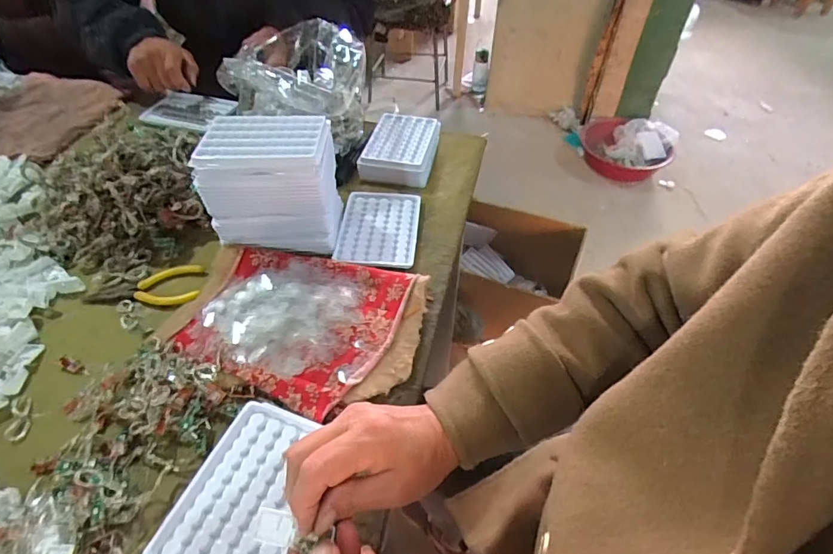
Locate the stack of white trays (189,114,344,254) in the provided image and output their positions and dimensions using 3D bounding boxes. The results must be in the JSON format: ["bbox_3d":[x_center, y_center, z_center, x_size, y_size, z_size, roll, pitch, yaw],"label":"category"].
[{"bbox_3d":[-0.158,-0.101,0.508,0.128,0.124,0.094,-1,48,-3],"label":"stack of white trays"}]

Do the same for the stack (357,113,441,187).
[{"bbox_3d":[-0.020,-0.184,0.646,0.096,0.037,0.118,10,48,7],"label":"stack"}]

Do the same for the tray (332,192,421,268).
[{"bbox_3d":[-0.047,-0.061,0.557,0.096,0.007,0.132,4,48,2],"label":"tray"}]

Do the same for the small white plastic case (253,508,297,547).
[{"bbox_3d":[-0.090,0.161,0.291,0.027,0.004,0.019,8,66,7],"label":"small white plastic case"}]

